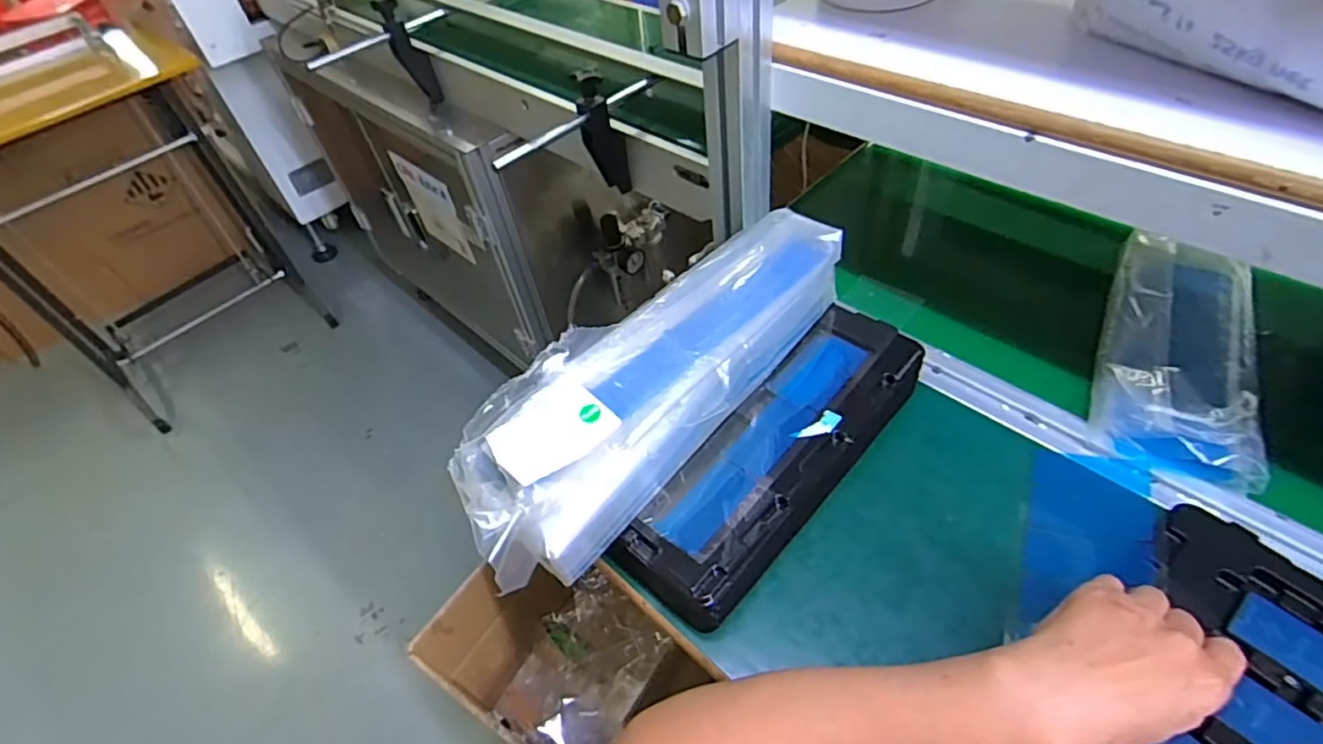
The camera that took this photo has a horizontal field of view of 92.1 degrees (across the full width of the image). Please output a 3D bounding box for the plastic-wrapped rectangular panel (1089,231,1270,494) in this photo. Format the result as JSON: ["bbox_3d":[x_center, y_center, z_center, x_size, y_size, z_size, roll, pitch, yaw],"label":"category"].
[{"bbox_3d":[0.432,-0.014,0.531,0.109,0.035,0.228,19,54,23],"label":"plastic-wrapped rectangular panel"}]

